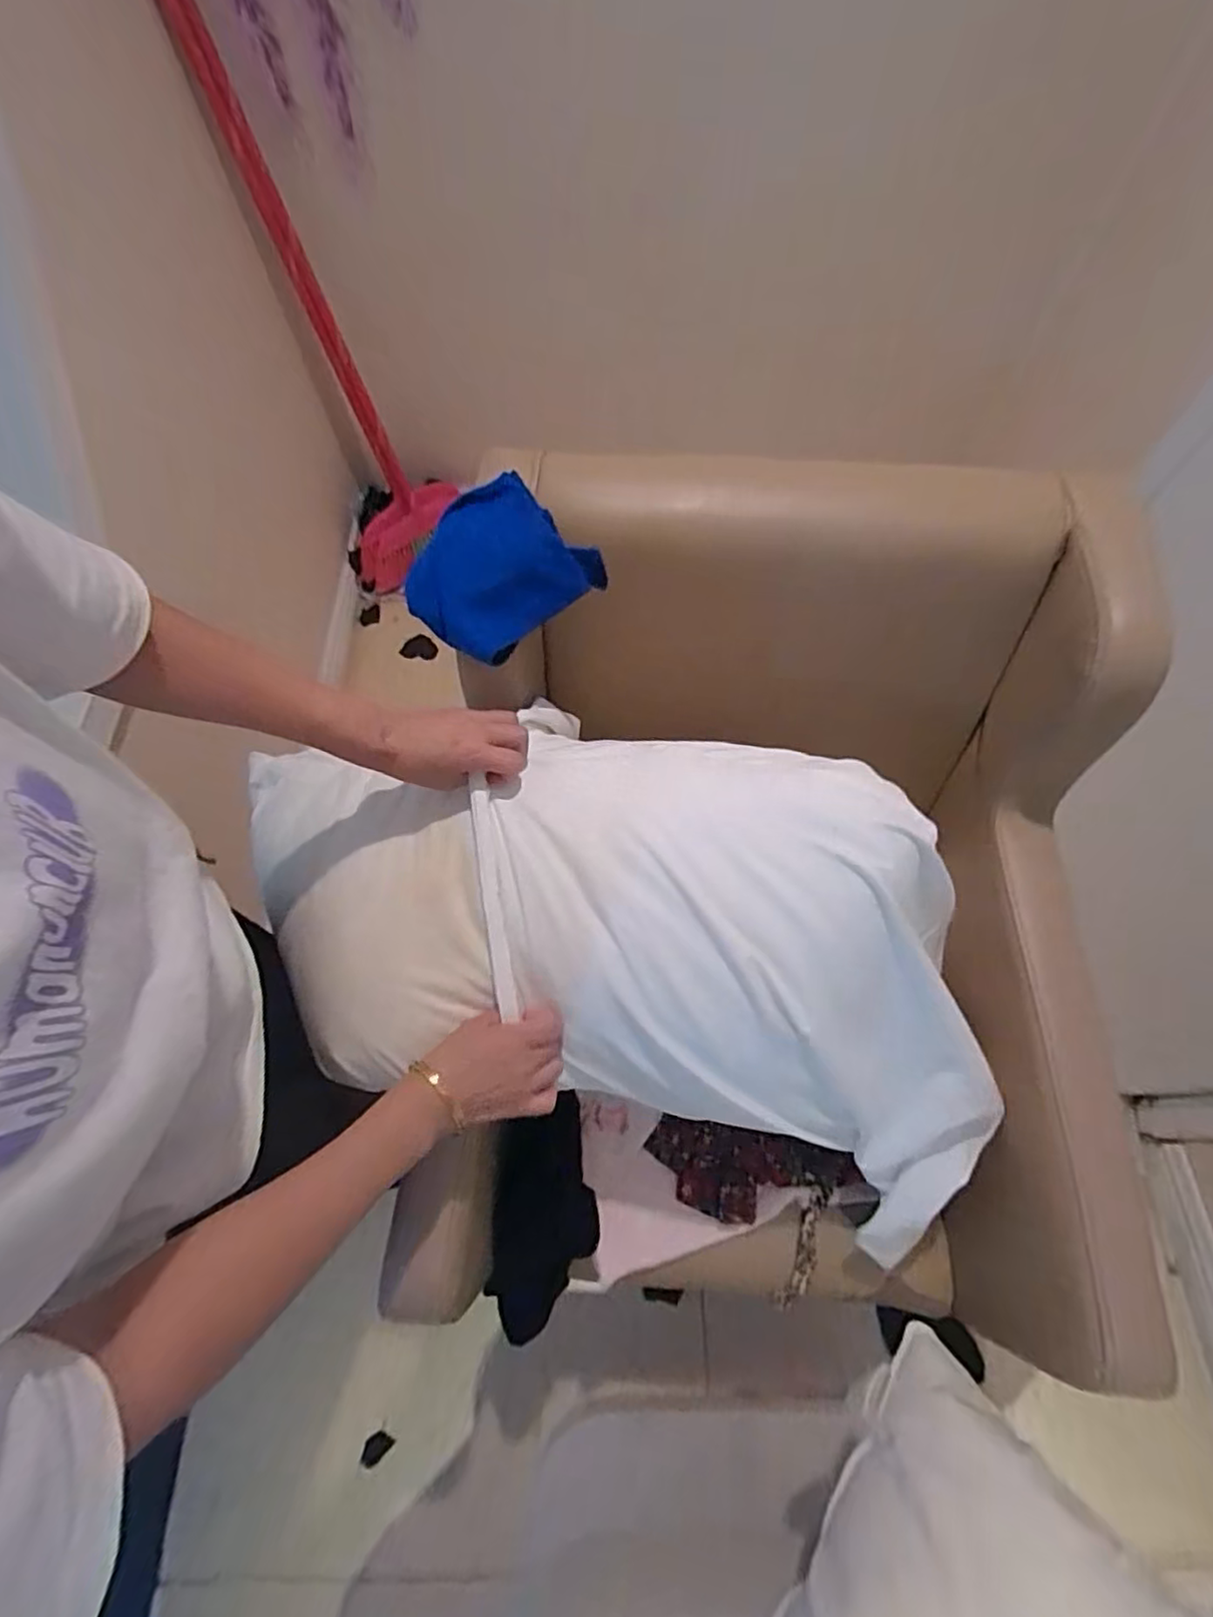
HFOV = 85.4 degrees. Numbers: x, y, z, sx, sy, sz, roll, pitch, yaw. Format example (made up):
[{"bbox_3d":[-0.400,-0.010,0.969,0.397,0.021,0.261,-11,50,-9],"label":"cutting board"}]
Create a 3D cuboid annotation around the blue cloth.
[{"bbox_3d":[-0.097,-0.202,0.584,0.137,0.055,0.145,41,89,3],"label":"blue cloth"}]

